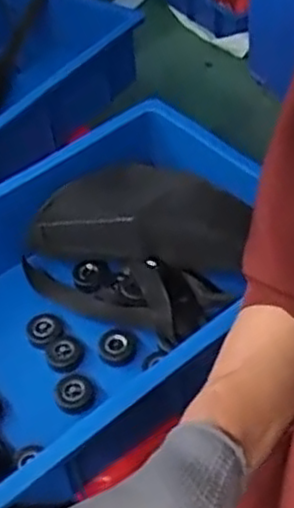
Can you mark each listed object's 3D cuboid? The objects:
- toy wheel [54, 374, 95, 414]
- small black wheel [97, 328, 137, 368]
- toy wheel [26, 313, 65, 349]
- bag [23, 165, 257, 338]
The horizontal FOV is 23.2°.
[{"bbox_3d":[-0.072,0.140,0.714,0.036,0.018,0.038,-4,47,4],"label":"toy wheel"},{"bbox_3d":[-0.031,0.098,0.747,0.039,0.019,0.043,-18,48,-10],"label":"small black wheel"},{"bbox_3d":[-0.110,0.082,0.772,0.040,0.018,0.033,-37,86,-15],"label":"toy wheel"},{"bbox_3d":[-0.015,-0.008,0.775,0.203,0.106,0.205,-28,50,-18],"label":"bag"}]

